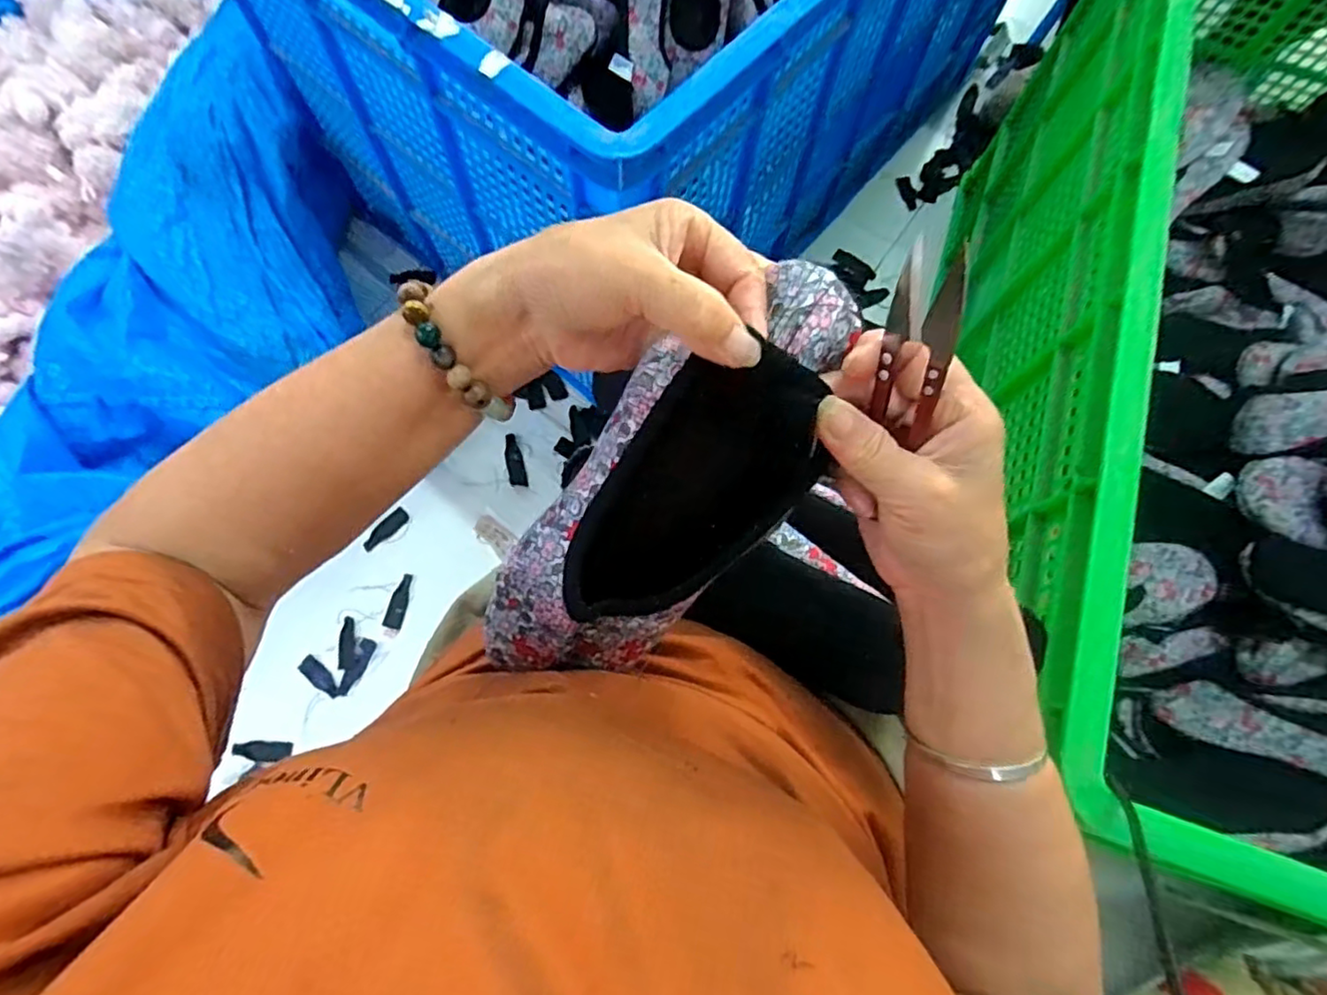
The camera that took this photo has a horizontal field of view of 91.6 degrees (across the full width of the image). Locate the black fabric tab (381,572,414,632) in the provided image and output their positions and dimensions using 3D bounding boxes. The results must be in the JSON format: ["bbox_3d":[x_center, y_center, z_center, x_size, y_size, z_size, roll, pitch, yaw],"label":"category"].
[{"bbox_3d":[-0.365,0.144,0.894,0.026,0.004,0.076,15,77,-2],"label":"black fabric tab"}]

